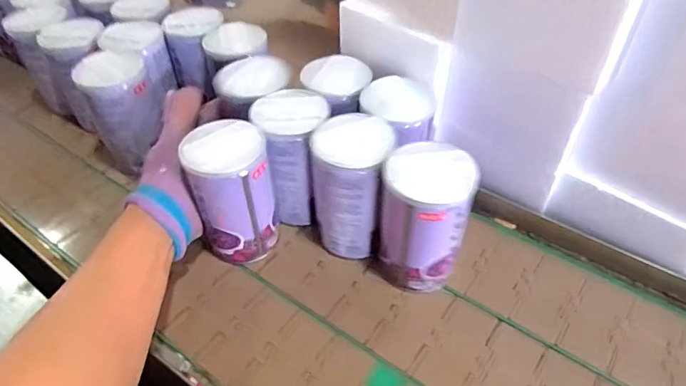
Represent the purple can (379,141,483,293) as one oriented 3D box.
[{"bbox_3d":[0.065,0.024,0.381,0.063,0.117,0.059,-2,46,2],"label":"purple can"}]

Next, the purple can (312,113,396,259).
[{"bbox_3d":[0.010,-0.004,0.407,0.060,0.108,0.060,4,46,7],"label":"purple can"}]

